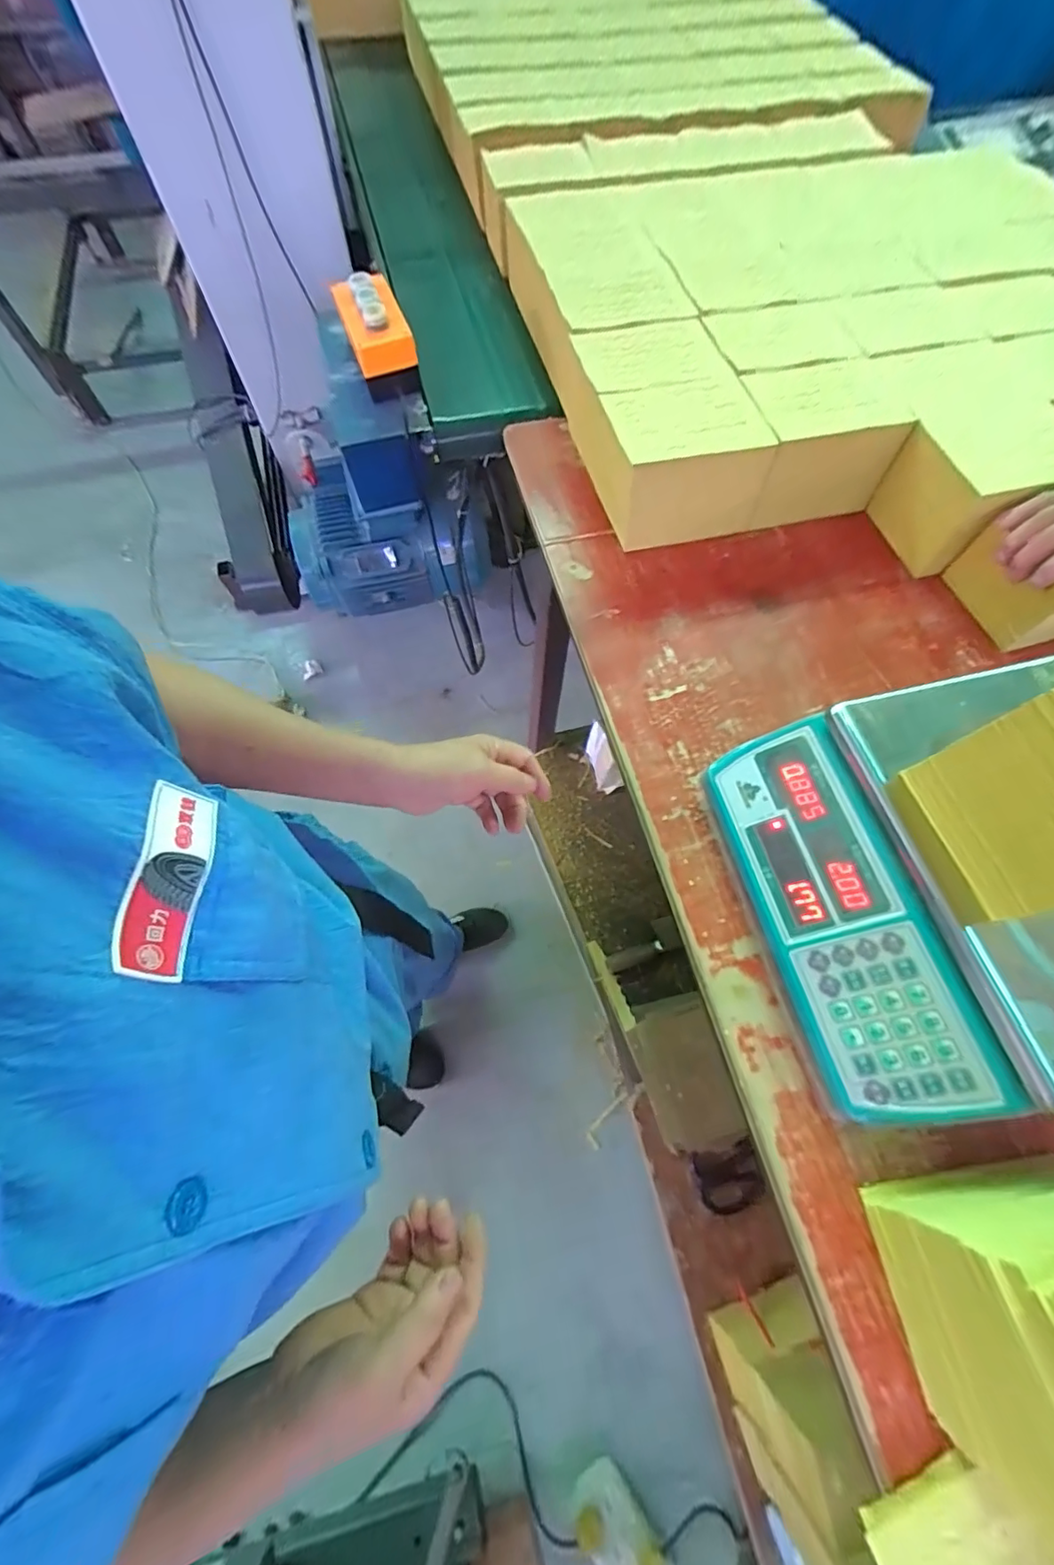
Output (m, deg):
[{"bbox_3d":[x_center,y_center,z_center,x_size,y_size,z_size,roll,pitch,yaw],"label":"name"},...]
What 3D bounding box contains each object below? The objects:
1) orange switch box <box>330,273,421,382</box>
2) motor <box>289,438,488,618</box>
[{"bbox_3d":[-0.194,-0.587,0.673,0.077,0.057,0.135,-18,68,-8],"label":"orange switch box"},{"bbox_3d":[-0.339,-0.619,1.279,0.462,0.336,0.243,-5,67,-3],"label":"motor"}]

